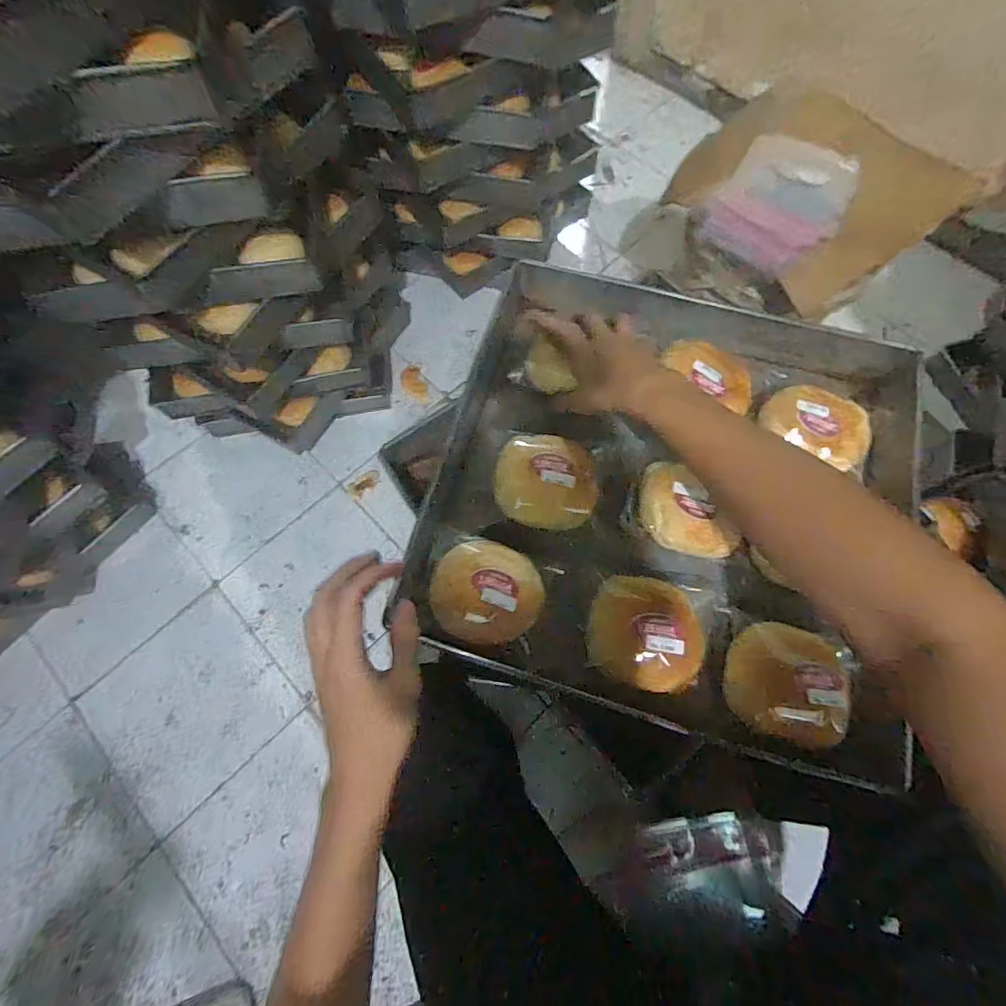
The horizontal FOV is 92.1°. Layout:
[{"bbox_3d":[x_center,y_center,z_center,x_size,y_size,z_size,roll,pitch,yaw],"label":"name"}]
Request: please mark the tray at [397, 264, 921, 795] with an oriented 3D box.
[{"bbox_3d":[0.150,-0.021,0.461,0.419,0.056,0.408,16,70,7],"label":"tray"}]

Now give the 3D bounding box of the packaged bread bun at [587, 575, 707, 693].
[{"bbox_3d":[0.126,0.111,0.420,0.096,0.038,0.090,13,70,6],"label":"packaged bread bun"}]

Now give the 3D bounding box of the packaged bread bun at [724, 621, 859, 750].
[{"bbox_3d":[0.231,0.145,0.393,0.081,0.034,0.087,11,70,5],"label":"packaged bread bun"}]

